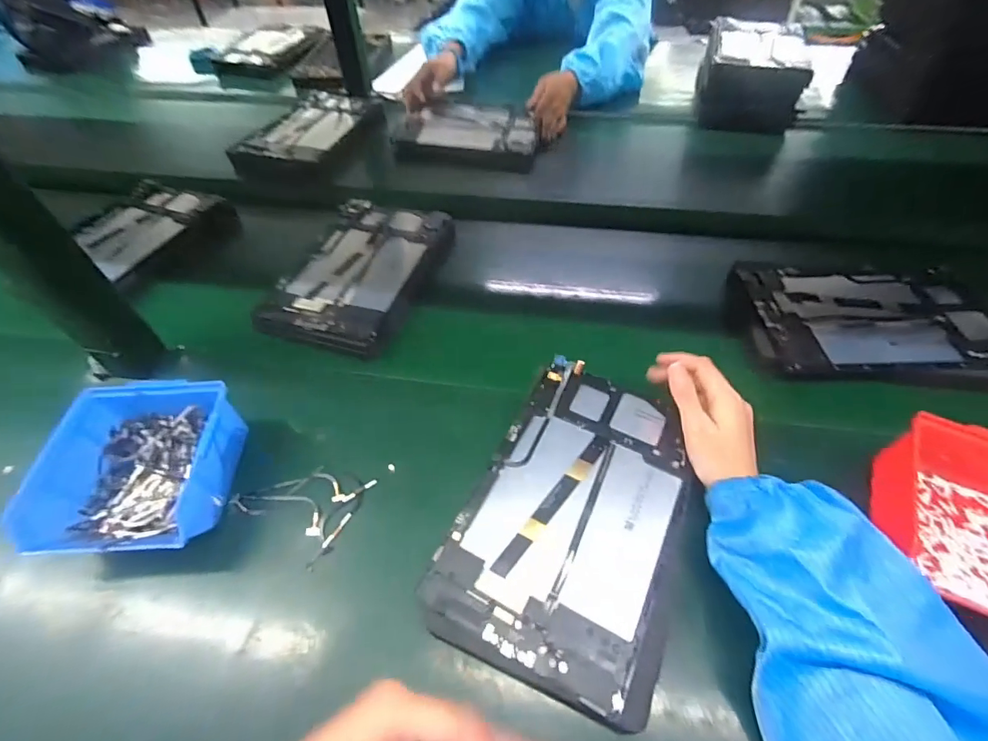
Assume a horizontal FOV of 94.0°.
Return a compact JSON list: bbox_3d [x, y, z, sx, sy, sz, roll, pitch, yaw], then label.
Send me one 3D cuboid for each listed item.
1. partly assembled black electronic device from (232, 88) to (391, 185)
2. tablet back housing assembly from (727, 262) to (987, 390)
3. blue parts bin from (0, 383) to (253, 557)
[{"bbox_3d":[-0.319,-0.425,0.840,0.177,0.058,0.272,15,54,15],"label":"partly assembled black electronic device"},{"bbox_3d":[0.397,-0.056,0.490,0.249,0.023,0.172,6,52,8],"label":"tablet back housing assembly"},{"bbox_3d":[-0.291,0.083,0.389,0.132,0.069,0.141,-1,51,3],"label":"blue parts bin"}]

